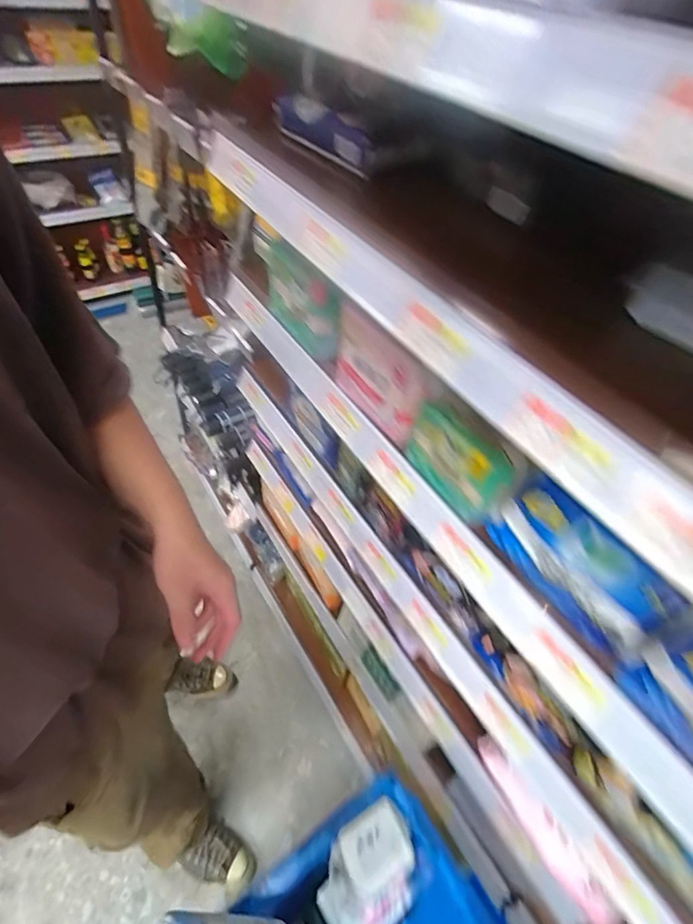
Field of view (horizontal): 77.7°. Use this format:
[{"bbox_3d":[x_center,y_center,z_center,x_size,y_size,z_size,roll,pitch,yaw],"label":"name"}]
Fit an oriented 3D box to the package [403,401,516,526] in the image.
[{"bbox_3d":[0.098,0.000,0.391,0.017,0.081,0.108,-25,57,-24],"label":"package"}]

